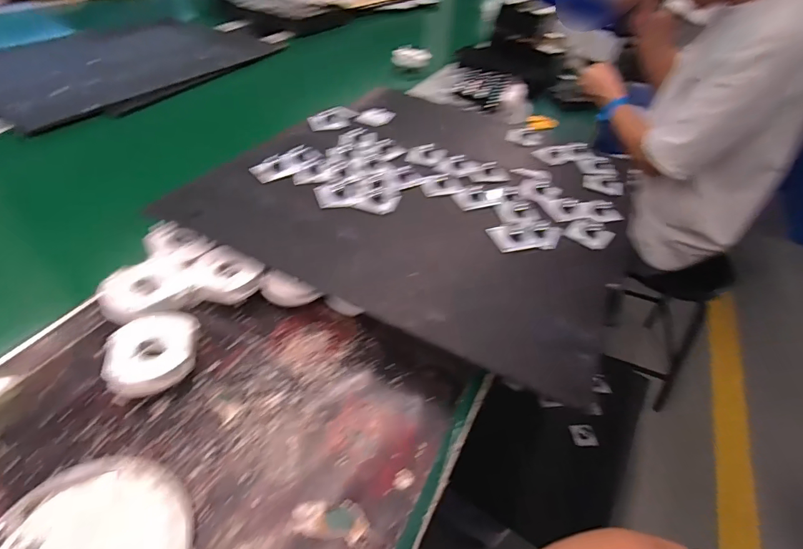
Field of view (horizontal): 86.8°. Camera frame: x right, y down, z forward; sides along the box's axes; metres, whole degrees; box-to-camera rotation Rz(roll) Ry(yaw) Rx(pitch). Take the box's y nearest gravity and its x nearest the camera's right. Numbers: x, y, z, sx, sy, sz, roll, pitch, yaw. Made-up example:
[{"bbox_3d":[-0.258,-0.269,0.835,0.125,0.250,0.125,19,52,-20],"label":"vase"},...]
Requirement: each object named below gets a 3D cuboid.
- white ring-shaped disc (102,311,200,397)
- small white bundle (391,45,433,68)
[{"bbox_3d":[-0.218,0.070,0.376,0.077,0.040,0.064,-32,56,-33],"label":"white ring-shaped disc"},{"bbox_3d":[0.025,-0.528,1.030,0.093,0.045,0.027,-4,46,-14],"label":"small white bundle"}]

